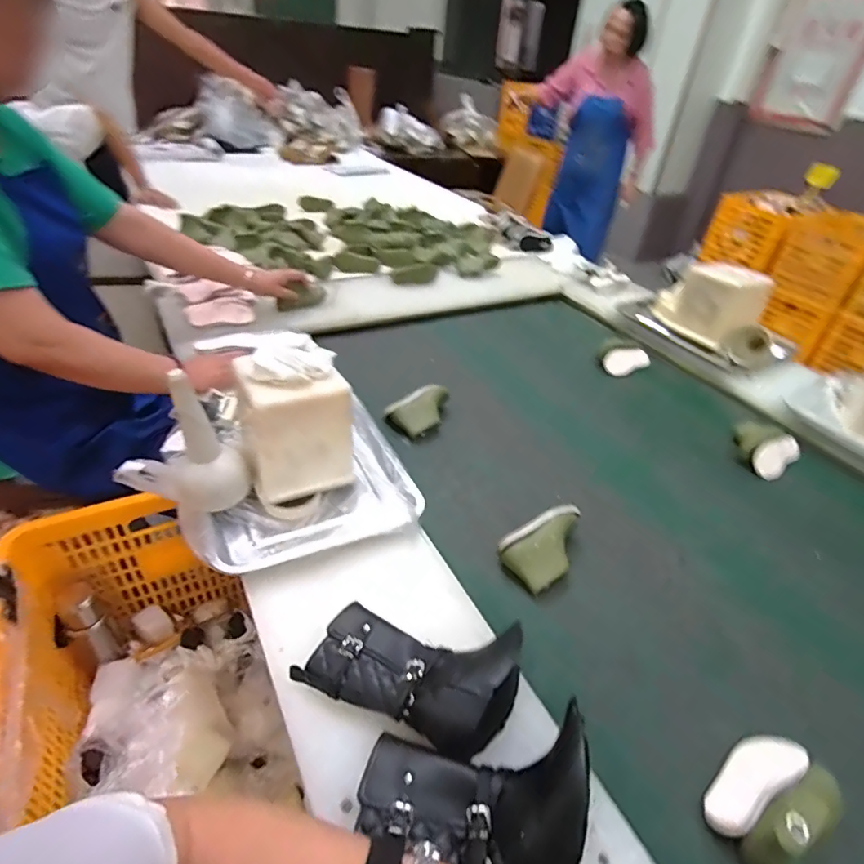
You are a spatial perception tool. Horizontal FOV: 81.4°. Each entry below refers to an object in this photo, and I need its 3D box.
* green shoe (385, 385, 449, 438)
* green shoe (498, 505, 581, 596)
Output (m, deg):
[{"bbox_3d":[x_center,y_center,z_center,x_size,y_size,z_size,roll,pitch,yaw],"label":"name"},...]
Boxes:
[{"bbox_3d":[-0.014,-0.050,0.976,0.123,0.050,0.085,-26,48,-34],"label":"green shoe"},{"bbox_3d":[0.176,0.168,0.733,0.139,0.051,0.084,-19,45,-28],"label":"green shoe"}]

